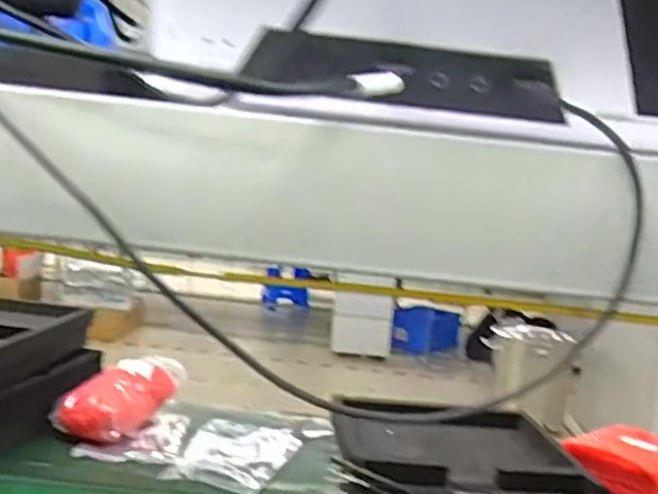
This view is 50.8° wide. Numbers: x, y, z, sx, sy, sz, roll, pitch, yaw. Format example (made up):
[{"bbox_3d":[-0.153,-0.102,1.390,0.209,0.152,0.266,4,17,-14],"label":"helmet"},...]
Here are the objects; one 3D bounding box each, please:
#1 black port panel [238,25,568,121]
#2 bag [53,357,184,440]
[{"bbox_3d":[0.033,-0.077,0.306,0.134,0.026,0.014,7,6,0],"label":"black port panel"},{"bbox_3d":[-0.338,0.244,1.125,0.114,0.101,0.206,9,6,18],"label":"bag"}]

